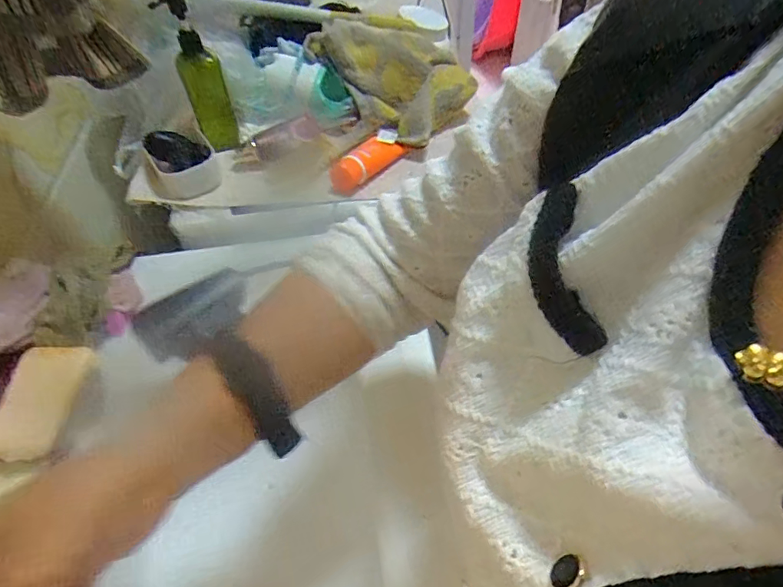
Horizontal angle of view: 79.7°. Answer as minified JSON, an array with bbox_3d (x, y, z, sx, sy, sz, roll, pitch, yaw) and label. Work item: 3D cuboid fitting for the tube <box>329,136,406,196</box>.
[{"bbox_3d":[-0.037,-0.182,0.642,0.049,0.036,0.130,33,59,27],"label":"tube"}]

